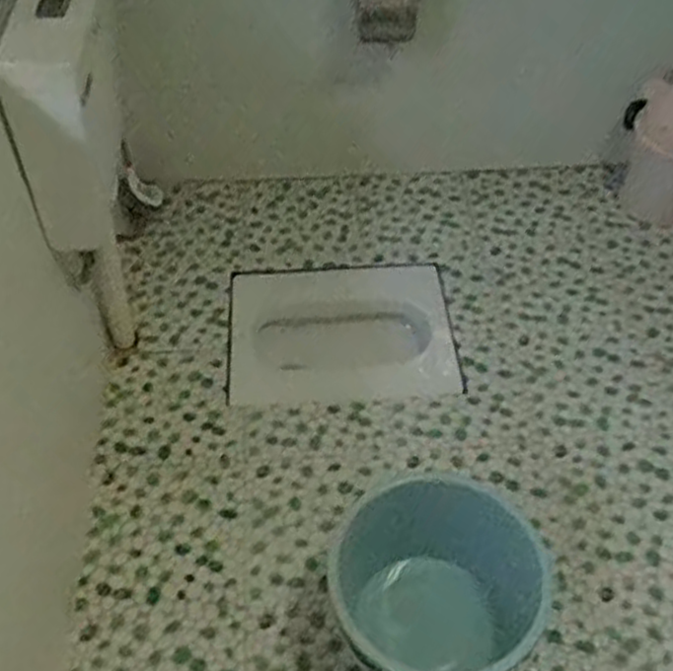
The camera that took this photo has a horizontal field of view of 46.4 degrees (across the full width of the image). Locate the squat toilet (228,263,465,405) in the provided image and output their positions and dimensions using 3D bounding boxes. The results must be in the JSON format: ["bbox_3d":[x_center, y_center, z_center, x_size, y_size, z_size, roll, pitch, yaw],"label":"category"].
[{"bbox_3d":[0.008,0.007,1.858,0.511,0.089,0.398,-3,48,-4],"label":"squat toilet"}]

